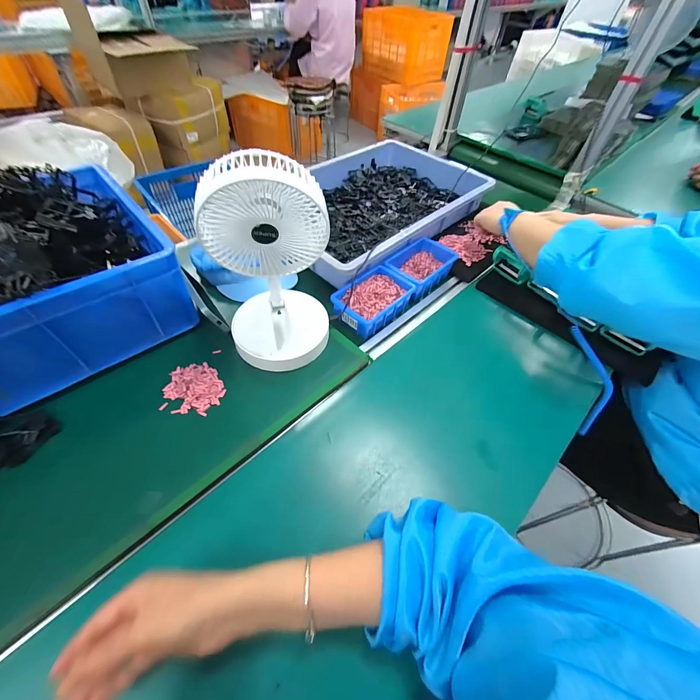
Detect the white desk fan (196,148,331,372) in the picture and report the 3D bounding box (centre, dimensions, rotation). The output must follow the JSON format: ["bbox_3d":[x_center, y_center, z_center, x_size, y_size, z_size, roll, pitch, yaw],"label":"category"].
[{"bbox_3d":[-0.109,-0.117,0.462,0.153,0.280,0.142,7,52,1],"label":"white desk fan"}]

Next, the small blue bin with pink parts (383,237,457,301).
[{"bbox_3d":[0.149,-0.179,0.704,0.103,0.045,0.157,38,59,23],"label":"small blue bin with pink parts"}]

